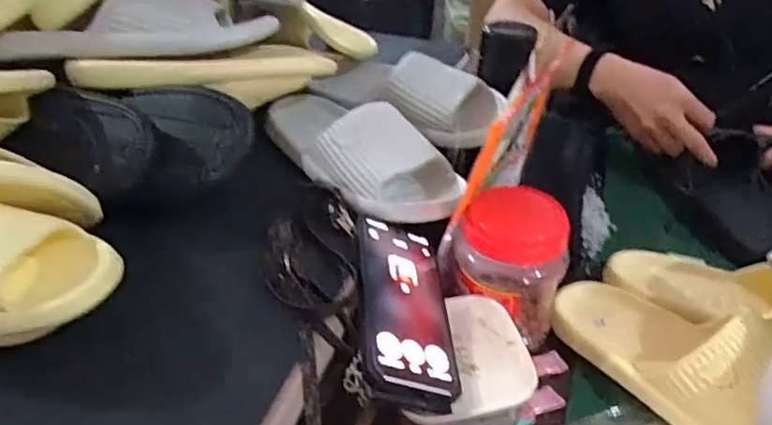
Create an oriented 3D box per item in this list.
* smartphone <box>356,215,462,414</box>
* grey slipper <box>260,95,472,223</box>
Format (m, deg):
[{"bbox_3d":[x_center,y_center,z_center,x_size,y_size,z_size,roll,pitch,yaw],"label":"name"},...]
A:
[{"bbox_3d":[0.015,0.072,0.471,0.077,0.012,0.168,20,38,-22],"label":"smartphone"},{"bbox_3d":[-0.032,-0.070,0.580,0.100,0.060,0.256,-29,47,-36],"label":"grey slipper"}]

